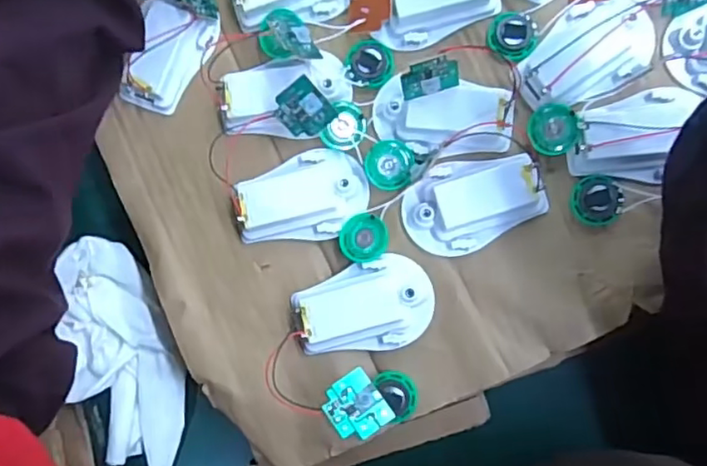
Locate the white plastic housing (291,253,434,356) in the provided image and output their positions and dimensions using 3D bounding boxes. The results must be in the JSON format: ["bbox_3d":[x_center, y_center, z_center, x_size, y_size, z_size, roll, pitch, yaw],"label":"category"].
[{"bbox_3d":[0.006,0.043,0.347,0.078,0.018,0.050,-16,85,4],"label":"white plastic housing"}]

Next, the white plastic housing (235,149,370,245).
[{"bbox_3d":[-0.030,-0.022,0.357,0.075,0.015,0.051,-5,86,5],"label":"white plastic housing"}]

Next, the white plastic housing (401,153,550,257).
[{"bbox_3d":[0.068,-0.017,0.345,0.078,0.018,0.050,-17,85,4],"label":"white plastic housing"}]

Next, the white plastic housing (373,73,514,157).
[{"bbox_3d":[0.051,-0.066,0.347,0.078,0.021,0.042,8,87,6],"label":"white plastic housing"}]

